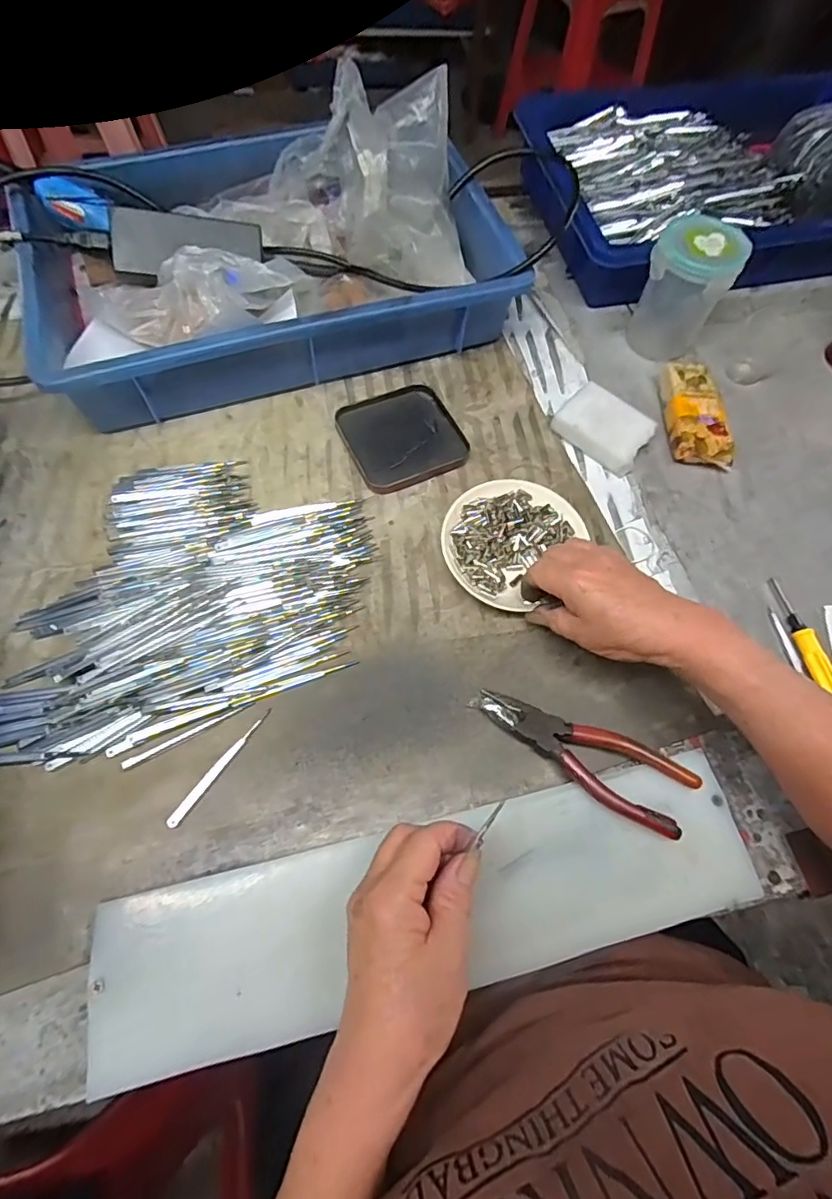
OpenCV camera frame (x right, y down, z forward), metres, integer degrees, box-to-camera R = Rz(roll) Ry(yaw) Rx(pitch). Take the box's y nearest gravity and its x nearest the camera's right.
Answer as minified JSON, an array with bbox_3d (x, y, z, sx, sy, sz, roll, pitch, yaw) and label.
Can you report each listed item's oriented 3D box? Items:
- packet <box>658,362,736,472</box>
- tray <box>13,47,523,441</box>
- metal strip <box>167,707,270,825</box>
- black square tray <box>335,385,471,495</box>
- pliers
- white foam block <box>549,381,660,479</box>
[{"bbox_3d":[0.265,-0.177,0.511,0.049,0.029,0.112,-1,65,-4],"label":"packet"},{"bbox_3d":[-0.141,-0.346,0.508,0.430,0.145,0.276,-19,68,-11],"label":"tray"},{"bbox_3d":[-0.134,0.113,0.366,0.008,0.004,0.093,37,64,1],"label":"metal strip"},{"bbox_3d":[-0.014,-0.156,0.503,0.103,0.007,0.109,-21,68,-12],"label":"black square tray"},{"bbox_3d":[0.111,0.105,0.366,0.146,0.023,0.047,28,67,9],"label":"pliers"},{"bbox_3d":[0.179,-0.162,0.504,0.083,0.023,0.059,40,69,14],"label":"white foam block"}]

